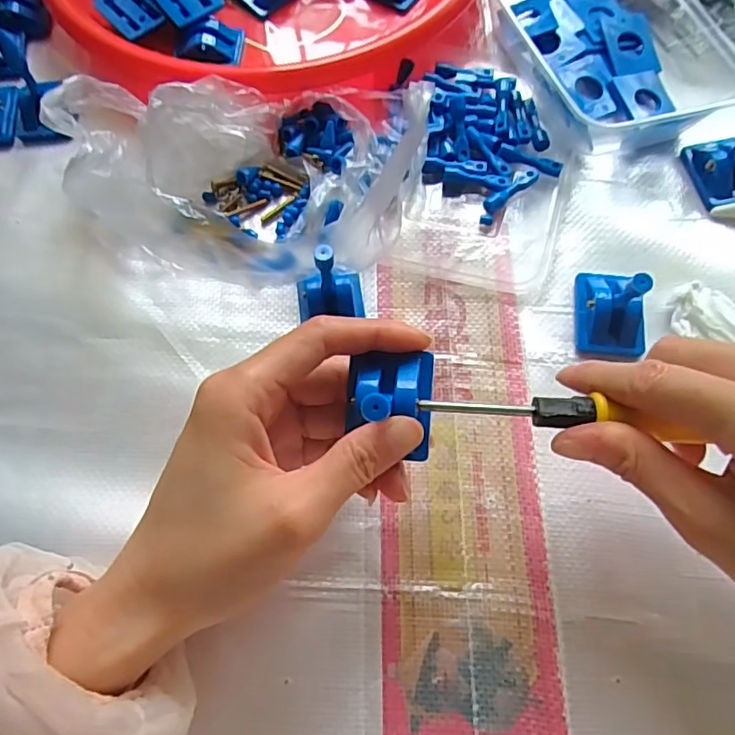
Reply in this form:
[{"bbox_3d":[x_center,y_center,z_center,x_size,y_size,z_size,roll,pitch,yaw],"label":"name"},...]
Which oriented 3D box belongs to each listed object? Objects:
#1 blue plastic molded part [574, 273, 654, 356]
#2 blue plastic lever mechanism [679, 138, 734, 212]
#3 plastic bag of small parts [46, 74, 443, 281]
[{"bbox_3d":[0.124,-0.030,0.297,0.029,0.026,0.045,5,67,4],"label":"blue plastic molded part"},{"bbox_3d":[0.203,-0.118,0.323,0.027,0.040,0.043,-10,67,-3],"label":"blue plastic lever mechanism"},{"bbox_3d":[-0.065,-0.113,0.309,0.193,0.074,0.116,-2,67,1],"label":"plastic bag of small parts"}]

